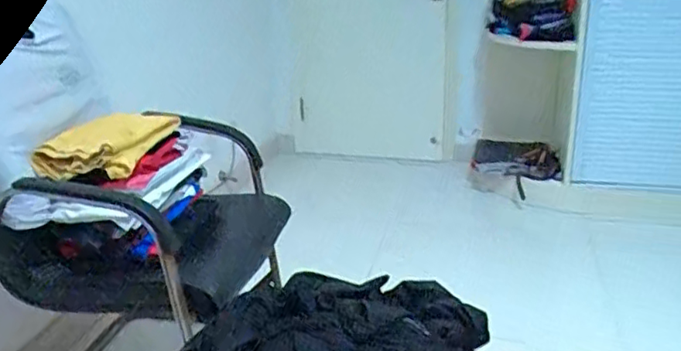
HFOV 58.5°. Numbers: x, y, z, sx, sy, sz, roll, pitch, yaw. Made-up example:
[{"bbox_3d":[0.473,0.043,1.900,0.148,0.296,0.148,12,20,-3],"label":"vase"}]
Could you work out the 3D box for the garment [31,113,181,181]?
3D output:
[{"bbox_3d":[-0.549,-0.082,1.442,0.262,0.097,0.248,1,20,8],"label":"garment"}]

